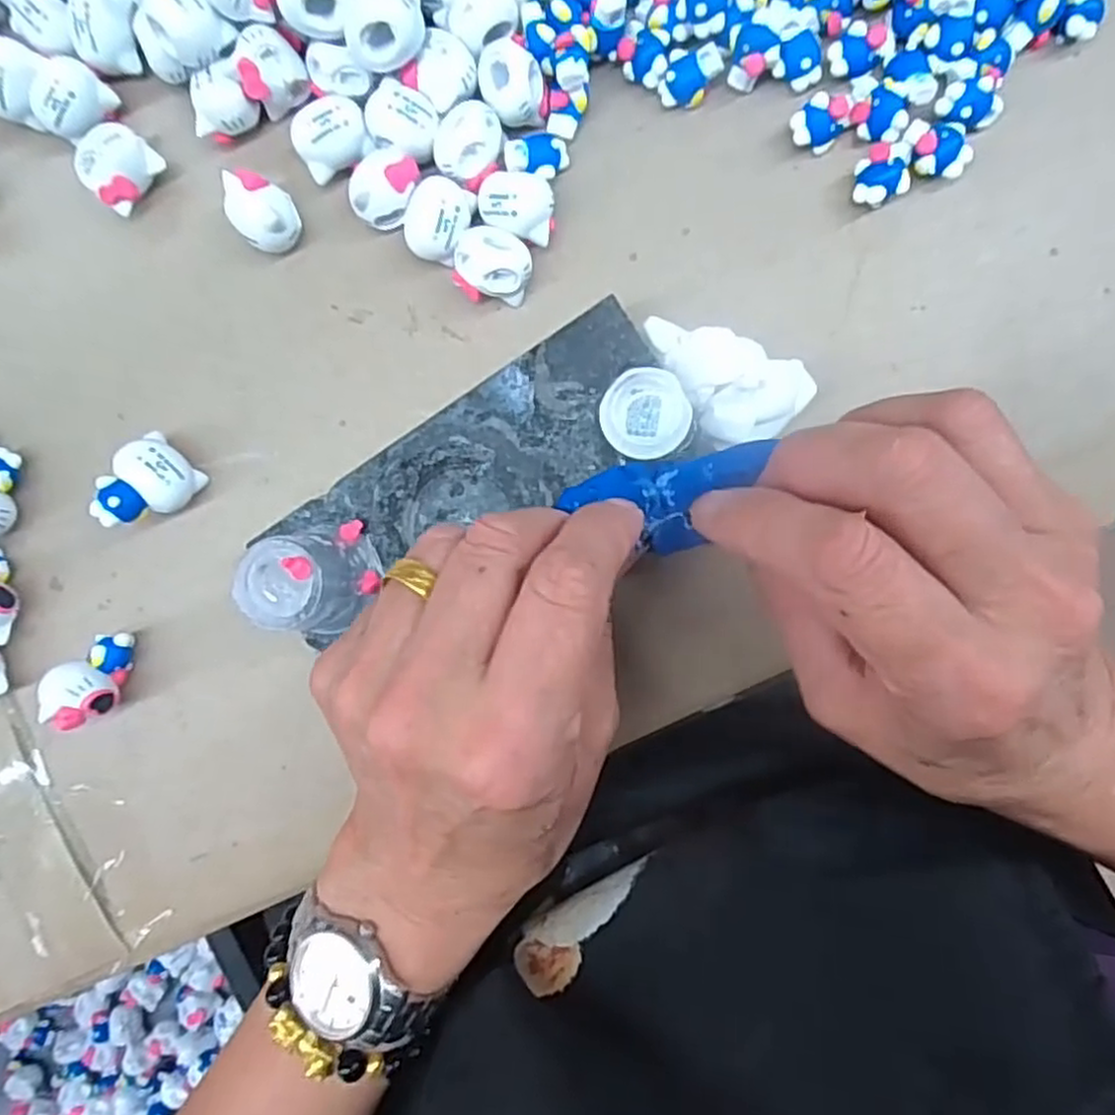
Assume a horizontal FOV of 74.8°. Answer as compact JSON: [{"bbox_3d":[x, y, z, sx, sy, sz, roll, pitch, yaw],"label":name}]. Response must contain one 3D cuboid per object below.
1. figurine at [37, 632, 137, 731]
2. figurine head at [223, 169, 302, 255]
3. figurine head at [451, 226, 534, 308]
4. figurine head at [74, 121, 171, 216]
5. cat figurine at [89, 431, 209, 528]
[{"bbox_3d":[-0.161,0.042,0.250,0.018,0.026,0.030,1,90,4],"label":"figurine"},{"bbox_3d":[-0.103,-0.120,0.255,0.024,0.021,0.021,41,92,3],"label":"figurine head"},{"bbox_3d":[-0.022,-0.099,0.250,0.026,0.018,0.021,-1,90,4],"label":"figurine head"},{"bbox_3d":[-0.153,-0.137,0.257,0.016,0.021,0.025,35,92,3],"label":"figurine head"},{"bbox_3d":[-0.141,-0.025,0.251,0.024,0.027,0.029,45,92,3],"label":"cat figurine"}]

